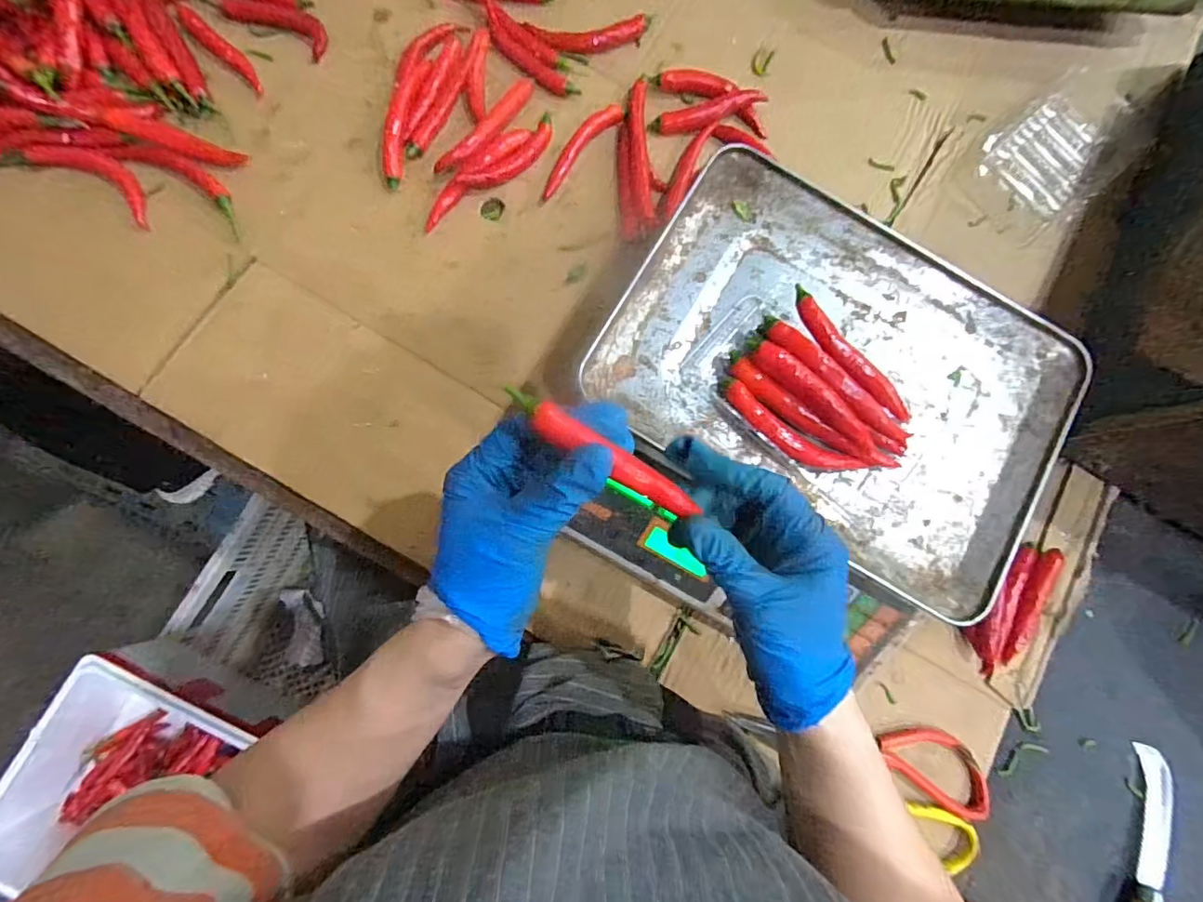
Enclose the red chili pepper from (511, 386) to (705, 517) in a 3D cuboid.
[{"bbox_3d":[0.004,0.004,0.251,0.107,0.013,0.015,32,80,-21],"label":"red chili pepper"}]

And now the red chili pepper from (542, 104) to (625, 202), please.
[{"bbox_3d":[-0.023,-0.287,0.496,0.023,0.012,0.114,40,81,2],"label":"red chili pepper"}]

